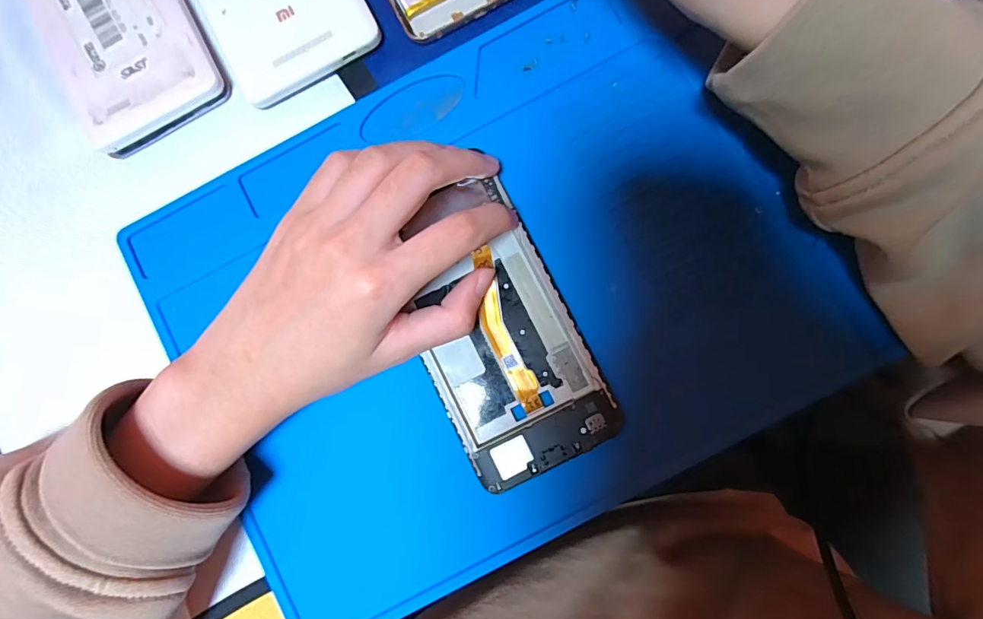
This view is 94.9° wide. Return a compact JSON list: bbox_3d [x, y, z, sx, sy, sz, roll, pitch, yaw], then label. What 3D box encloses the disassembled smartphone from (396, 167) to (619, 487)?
[{"bbox_3d":[0.001,0.010,0.209,0.070,0.008,0.133,-26,84,0],"label":"disassembled smartphone"}]

